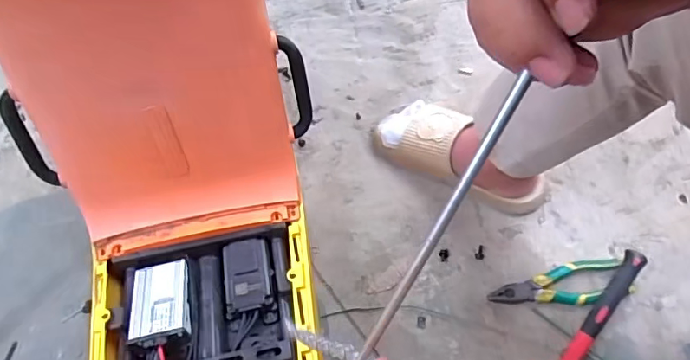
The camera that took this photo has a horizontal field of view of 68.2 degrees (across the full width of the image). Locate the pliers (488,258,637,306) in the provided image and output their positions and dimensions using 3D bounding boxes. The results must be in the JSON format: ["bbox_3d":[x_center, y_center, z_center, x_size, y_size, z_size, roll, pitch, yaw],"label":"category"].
[{"bbox_3d":[0.310,0.153,0.737,0.202,0.014,0.061,-9,64,-1],"label":"pliers"}]

